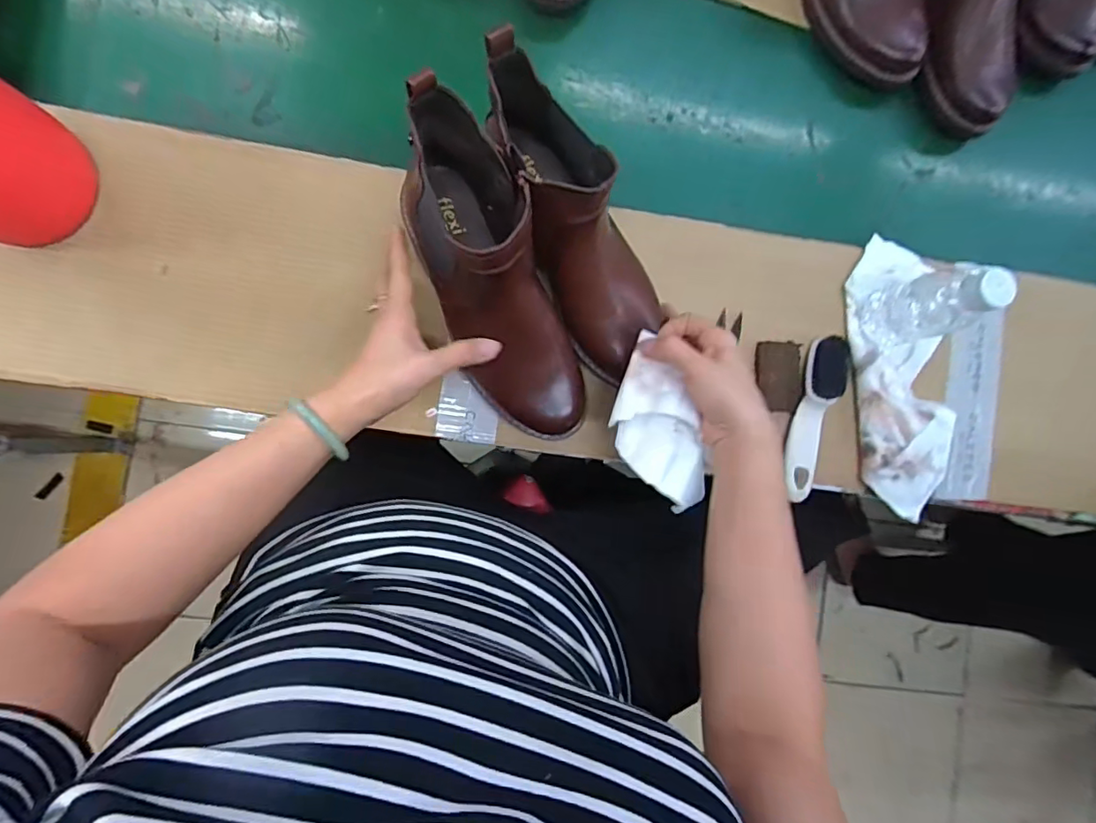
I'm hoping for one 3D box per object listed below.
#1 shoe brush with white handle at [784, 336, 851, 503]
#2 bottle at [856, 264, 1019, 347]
[{"bbox_3d":[0.259,0.005,0.534,0.041,0.025,0.161,20,86,-6],"label":"shoe brush with white handle"},{"bbox_3d":[0.345,-0.096,0.498,0.058,0.124,0.055,0,88,-7],"label":"bottle"}]

